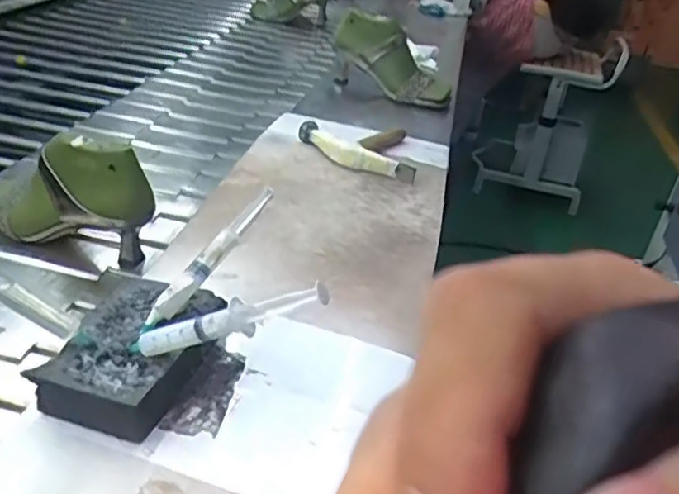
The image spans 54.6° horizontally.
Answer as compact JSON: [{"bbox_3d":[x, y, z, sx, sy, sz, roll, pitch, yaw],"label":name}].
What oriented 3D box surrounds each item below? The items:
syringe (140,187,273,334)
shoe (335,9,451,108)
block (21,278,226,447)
[{"bbox_3d":[-0.097,0.008,0.501,0.016,0.021,0.143,25,63,27],"label":"syringe"},{"bbox_3d":[0.095,-0.327,1.132,0.211,0.129,0.072,17,32,15],"label":"shoe"},{"bbox_3d":[-0.141,0.075,0.470,0.089,0.037,0.131,14,31,11],"label":"block"}]

